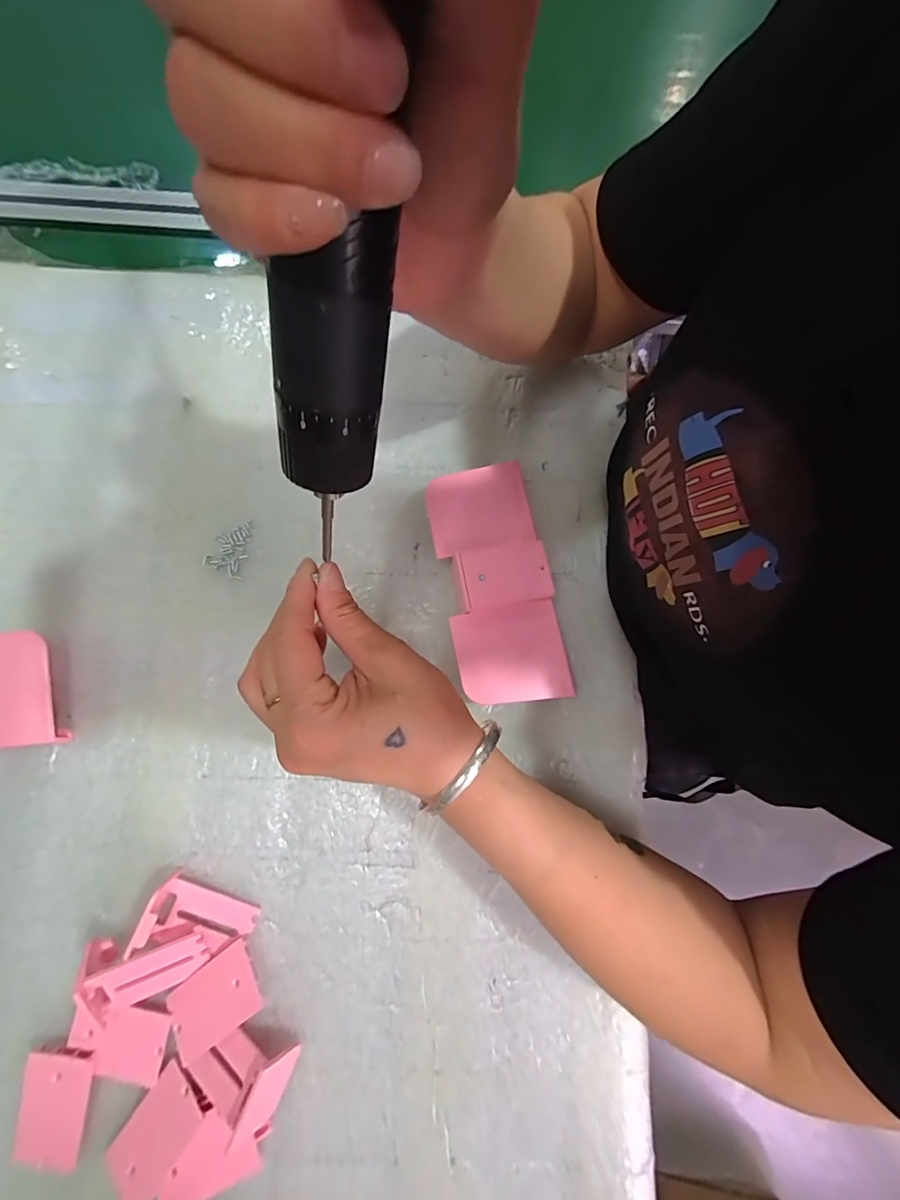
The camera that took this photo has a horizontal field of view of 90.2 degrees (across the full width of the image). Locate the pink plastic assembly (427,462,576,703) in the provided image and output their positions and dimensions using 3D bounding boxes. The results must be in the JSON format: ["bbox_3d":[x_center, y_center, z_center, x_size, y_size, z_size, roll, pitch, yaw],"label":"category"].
[{"bbox_3d":[0.031,-0.012,0.310,0.070,0.031,0.161,-11,77,-1],"label":"pink plastic assembly"}]

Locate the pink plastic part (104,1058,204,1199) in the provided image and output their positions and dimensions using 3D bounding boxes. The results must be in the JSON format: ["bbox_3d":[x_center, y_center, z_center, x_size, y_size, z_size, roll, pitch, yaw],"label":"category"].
[{"bbox_3d":[-0.158,0.288,0.240,0.033,0.009,0.055,35,80,8],"label":"pink plastic part"}]

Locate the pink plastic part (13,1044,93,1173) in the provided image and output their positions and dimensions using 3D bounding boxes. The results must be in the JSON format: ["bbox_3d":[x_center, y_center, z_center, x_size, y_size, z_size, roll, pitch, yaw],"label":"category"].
[{"bbox_3d":[-0.215,0.277,0.245,0.034,0.013,0.055,3,77,2],"label":"pink plastic part"}]

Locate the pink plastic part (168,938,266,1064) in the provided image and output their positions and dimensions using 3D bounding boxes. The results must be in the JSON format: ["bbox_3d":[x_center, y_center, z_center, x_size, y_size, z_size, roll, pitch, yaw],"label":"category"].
[{"bbox_3d":[-0.136,0.229,0.257,0.052,0.004,0.037,-37,65,-2],"label":"pink plastic part"}]

